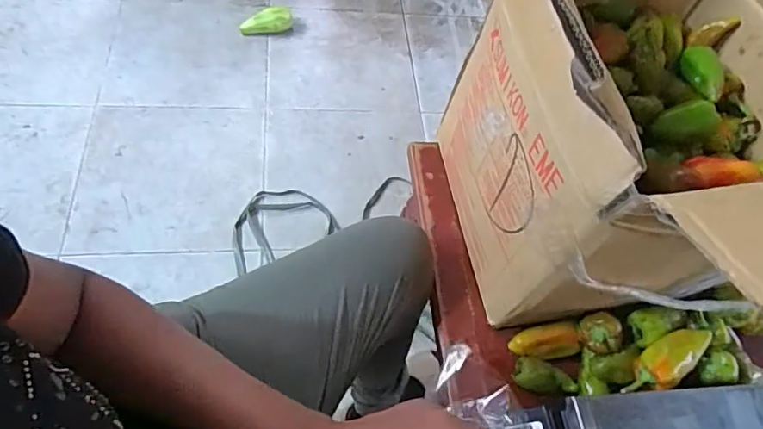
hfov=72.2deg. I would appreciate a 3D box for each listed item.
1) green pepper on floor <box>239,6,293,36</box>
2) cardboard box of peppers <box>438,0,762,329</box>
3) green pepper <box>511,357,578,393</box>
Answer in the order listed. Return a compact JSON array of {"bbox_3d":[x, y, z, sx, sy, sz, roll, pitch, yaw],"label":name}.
[{"bbox_3d":[-0.318,-0.531,1.447,0.146,0.060,0.057,-15,62,-15],"label":"green pepper on floor"},{"bbox_3d":[0.301,-0.106,0.566,0.405,0.334,0.501,-3,60,-9],"label":"cardboard box of peppers"},{"bbox_3d":[0.190,0.186,0.603,0.070,0.029,0.035,18,59,3],"label":"green pepper"}]

